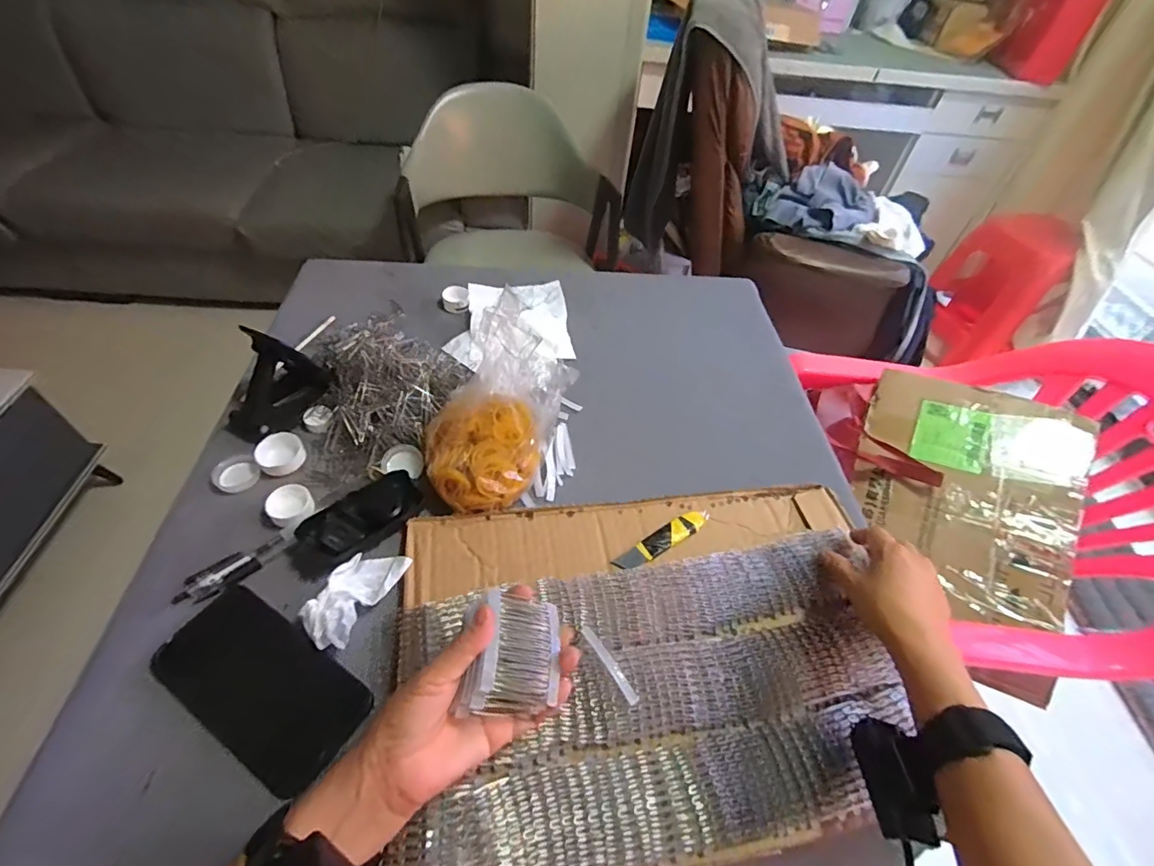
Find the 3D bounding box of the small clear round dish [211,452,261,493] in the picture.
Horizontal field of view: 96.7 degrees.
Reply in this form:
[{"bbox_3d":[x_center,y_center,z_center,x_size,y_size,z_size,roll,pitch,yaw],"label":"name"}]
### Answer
[{"bbox_3d":[-0.345,0.041,0.518,0.040,0.017,0.034,-33,60,-29],"label":"small clear round dish"}]

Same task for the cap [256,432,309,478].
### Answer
[{"bbox_3d":[-0.303,0.021,0.527,0.045,0.020,0.046,3,50,-3],"label":"cap"}]

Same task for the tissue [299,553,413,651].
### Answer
[{"bbox_3d":[-0.187,0.132,0.428,0.047,0.032,0.089,20,51,11],"label":"tissue"}]

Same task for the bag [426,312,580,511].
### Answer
[{"bbox_3d":[-0.082,-0.024,0.493,0.131,0.149,0.153,30,53,18],"label":"bag"}]

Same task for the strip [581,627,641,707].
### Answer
[{"bbox_3d":[0.025,0.182,0.404,0.008,0.006,0.066,-27,58,-25],"label":"strip"}]

